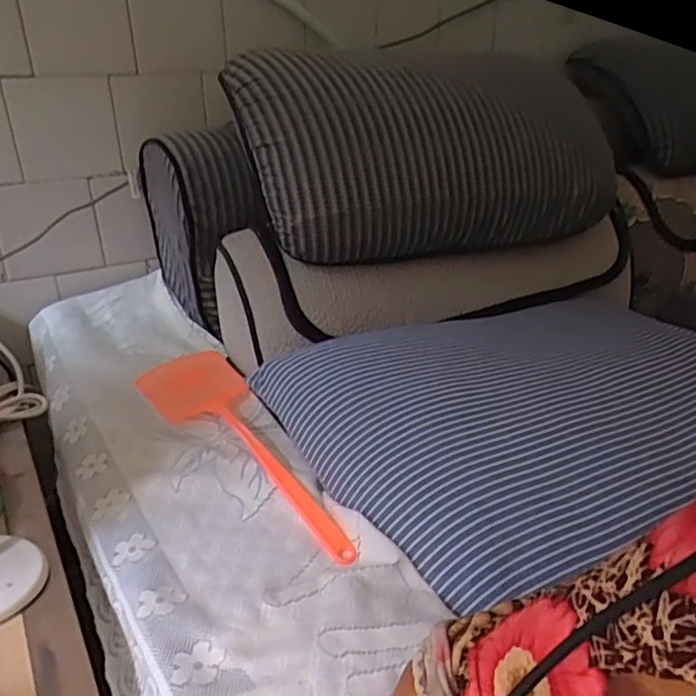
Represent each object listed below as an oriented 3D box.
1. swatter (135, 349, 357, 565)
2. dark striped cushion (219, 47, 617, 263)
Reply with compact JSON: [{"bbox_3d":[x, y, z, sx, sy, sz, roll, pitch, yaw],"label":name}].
[{"bbox_3d":[-0.123,0.103,0.708,0.119,0.018,0.449,-19,30,-32],"label":"swatter"},{"bbox_3d":[0.136,-0.242,0.850,0.587,0.233,0.172,1,23,-29],"label":"dark striped cushion"}]

